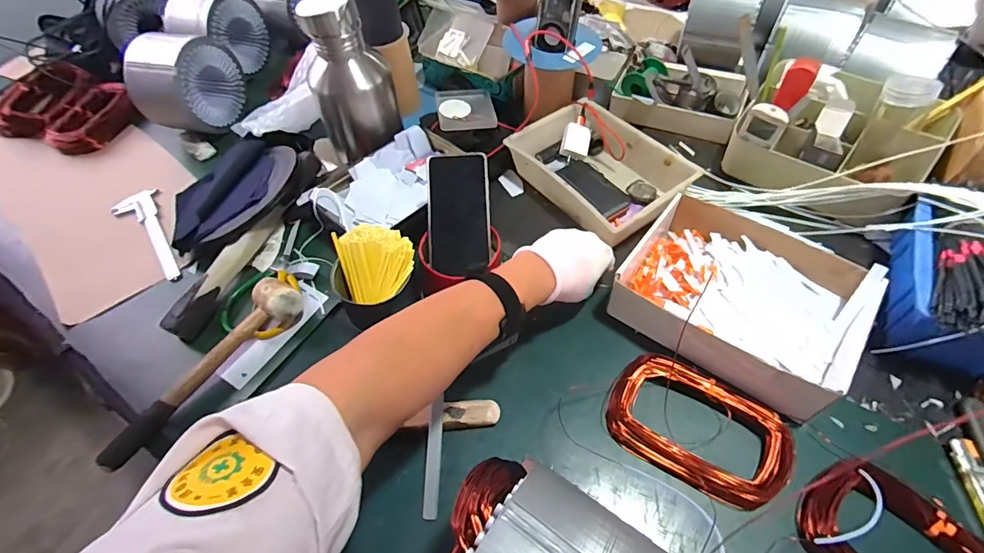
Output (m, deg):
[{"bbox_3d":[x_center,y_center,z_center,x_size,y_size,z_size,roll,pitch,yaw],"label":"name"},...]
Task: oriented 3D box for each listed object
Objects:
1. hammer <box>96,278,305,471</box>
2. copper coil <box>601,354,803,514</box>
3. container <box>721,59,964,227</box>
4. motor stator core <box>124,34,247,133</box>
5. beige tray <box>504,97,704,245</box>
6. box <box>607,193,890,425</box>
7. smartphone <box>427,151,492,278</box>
[{"bbox_3d":[-0.340,0.103,0.535,0.049,0.054,0.260,34,64,25],"label":"hammer"},{"bbox_3d":[0.213,0.156,0.476,0.175,0.024,0.106,25,61,21],"label":"copper coil"},{"bbox_3d":[0.469,-0.192,0.627,0.225,0.119,0.188,32,64,24],"label":"container"},{"bbox_3d":[-0.543,-0.352,0.810,0.138,0.131,0.140,6,56,10],"label":"motor stator core"},{"bbox_3d":[0.161,-0.158,0.684,0.168,0.061,0.248,-33,58,-17],"label":"beige tray"},{"bbox_3d":[0.287,0.026,0.533,0.246,0.069,0.205,33,64,25],"label":"box"},{"bbox_3d":[-0.042,-0.079,0.582,0.078,0.010,0.153,-4,89,6],"label":"smartphone"}]

